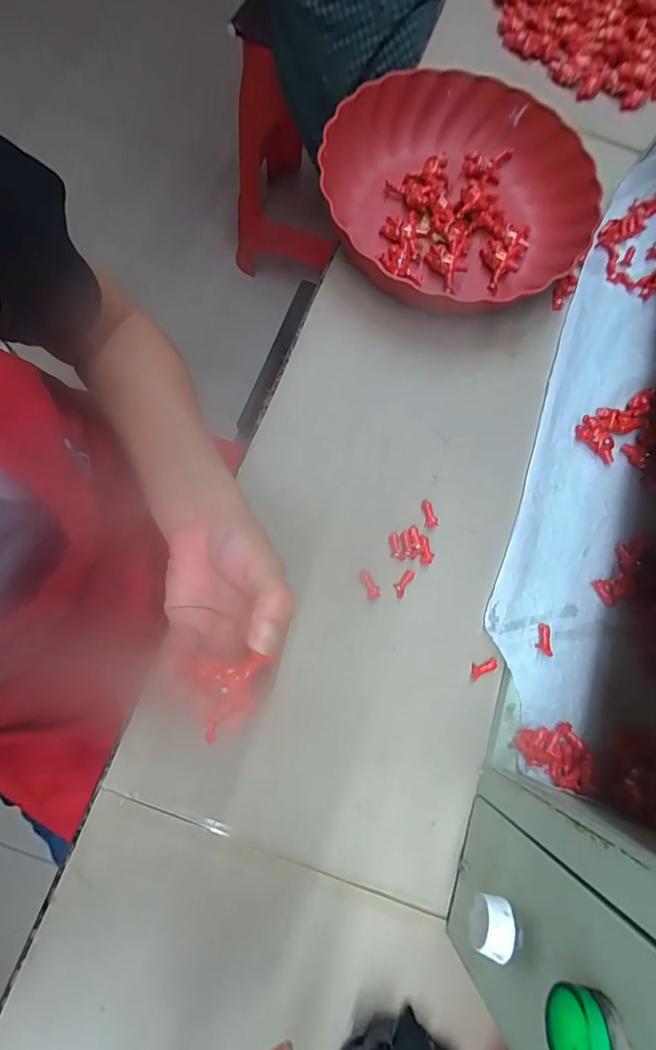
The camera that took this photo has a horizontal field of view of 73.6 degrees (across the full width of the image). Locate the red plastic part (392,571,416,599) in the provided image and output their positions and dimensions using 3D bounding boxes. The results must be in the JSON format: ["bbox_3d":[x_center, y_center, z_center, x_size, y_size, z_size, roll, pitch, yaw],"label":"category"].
[{"bbox_3d":[0.058,0.045,0.338,0.010,0.006,0.023,32,77,4],"label":"red plastic part"}]

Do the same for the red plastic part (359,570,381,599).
[{"bbox_3d":[0.032,0.046,0.339,0.010,0.005,0.023,-22,79,-8],"label":"red plastic part"}]

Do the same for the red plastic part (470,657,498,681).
[{"bbox_3d":[0.116,0.107,0.328,0.022,0.004,0.011,-27,80,-9],"label":"red plastic part"}]

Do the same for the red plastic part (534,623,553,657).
[{"bbox_3d":[0.158,0.084,0.322,0.010,0.005,0.023,3,77,-3],"label":"red plastic part"}]

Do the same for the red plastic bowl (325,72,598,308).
[{"bbox_3d":[0.114,-0.296,0.396,0.234,0.049,0.234,-27,80,-9],"label":"red plastic bowl"}]

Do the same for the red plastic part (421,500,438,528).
[{"bbox_3d":[0.081,-0.009,0.351,0.010,0.005,0.022,-9,77,-6],"label":"red plastic part"}]

